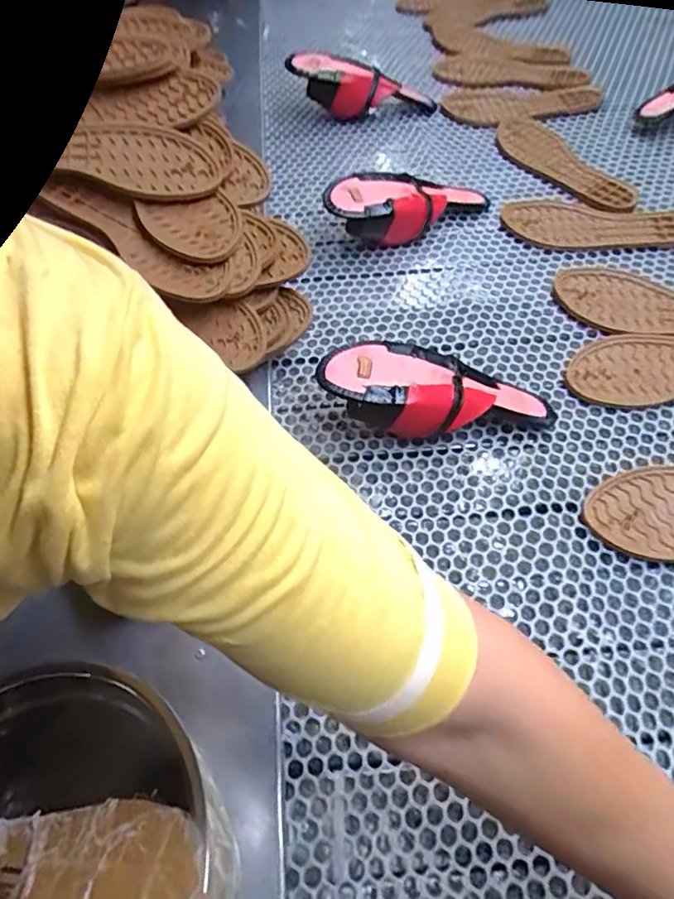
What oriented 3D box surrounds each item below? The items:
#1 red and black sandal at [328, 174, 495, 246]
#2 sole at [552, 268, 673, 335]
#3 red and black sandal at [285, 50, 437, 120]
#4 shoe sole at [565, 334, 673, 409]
[{"bbox_3d":[0.088,-0.299,0.675,0.215,0.069,0.071,-6,58,-13],"label":"red and black sandal"},{"bbox_3d":[0.373,-0.153,0.601,0.242,0.018,0.082,17,74,14],"label":"sole"},{"bbox_3d":[0.037,-0.542,0.799,0.227,0.068,0.068,10,59,-7],"label":"red and black sandal"},{"bbox_3d":[0.373,-0.085,0.565,0.245,0.019,0.092,-1,59,4],"label":"shoe sole"}]

